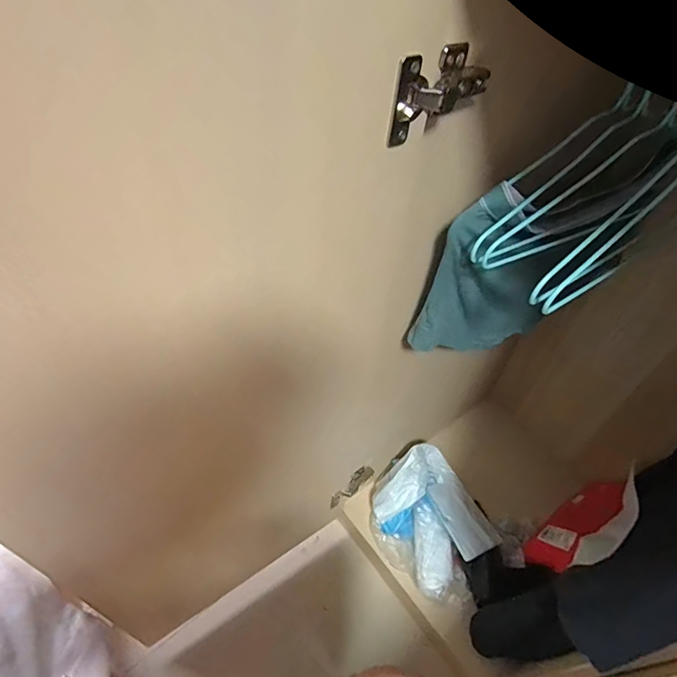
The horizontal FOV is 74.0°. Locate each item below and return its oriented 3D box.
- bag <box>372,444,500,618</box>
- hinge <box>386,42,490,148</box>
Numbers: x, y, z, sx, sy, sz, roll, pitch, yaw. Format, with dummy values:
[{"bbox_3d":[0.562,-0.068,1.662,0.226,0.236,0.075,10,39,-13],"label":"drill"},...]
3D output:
[{"bbox_3d":[0.194,0.370,0.902,0.205,0.114,0.277,-19,52,-23],"label":"bag"},{"bbox_3d":[0.082,-0.199,0.366,0.024,0.060,0.108,38,54,26],"label":"hinge"}]

